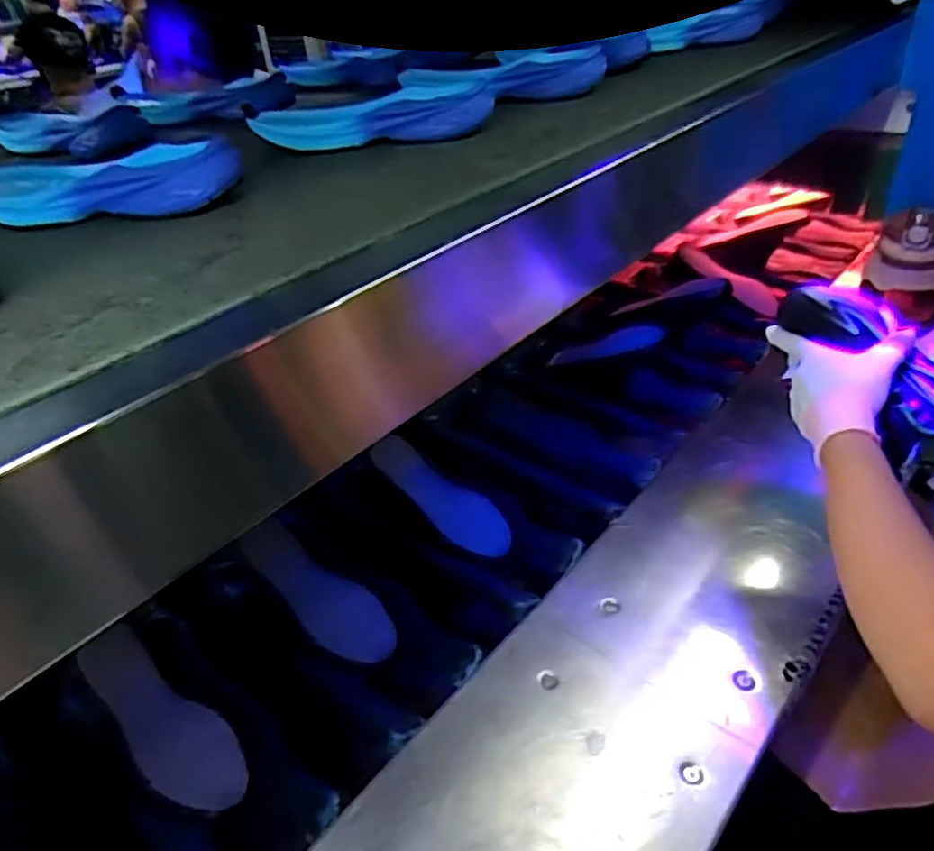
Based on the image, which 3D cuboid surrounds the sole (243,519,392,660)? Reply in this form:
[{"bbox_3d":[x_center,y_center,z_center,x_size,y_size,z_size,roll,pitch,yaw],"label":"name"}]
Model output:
[{"bbox_3d":[-0.156,0.177,0.701,0.187,0.031,0.070,41,49,1],"label":"sole"}]

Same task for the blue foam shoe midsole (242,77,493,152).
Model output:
[{"bbox_3d":[-0.098,-0.298,0.644,0.243,0.033,0.083,-3,38,3],"label":"blue foam shoe midsole"}]

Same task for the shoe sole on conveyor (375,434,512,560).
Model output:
[{"bbox_3d":[-0.032,0.083,0.815,0.204,0.009,0.081,40,40,19],"label":"shoe sole on conveyor"}]

